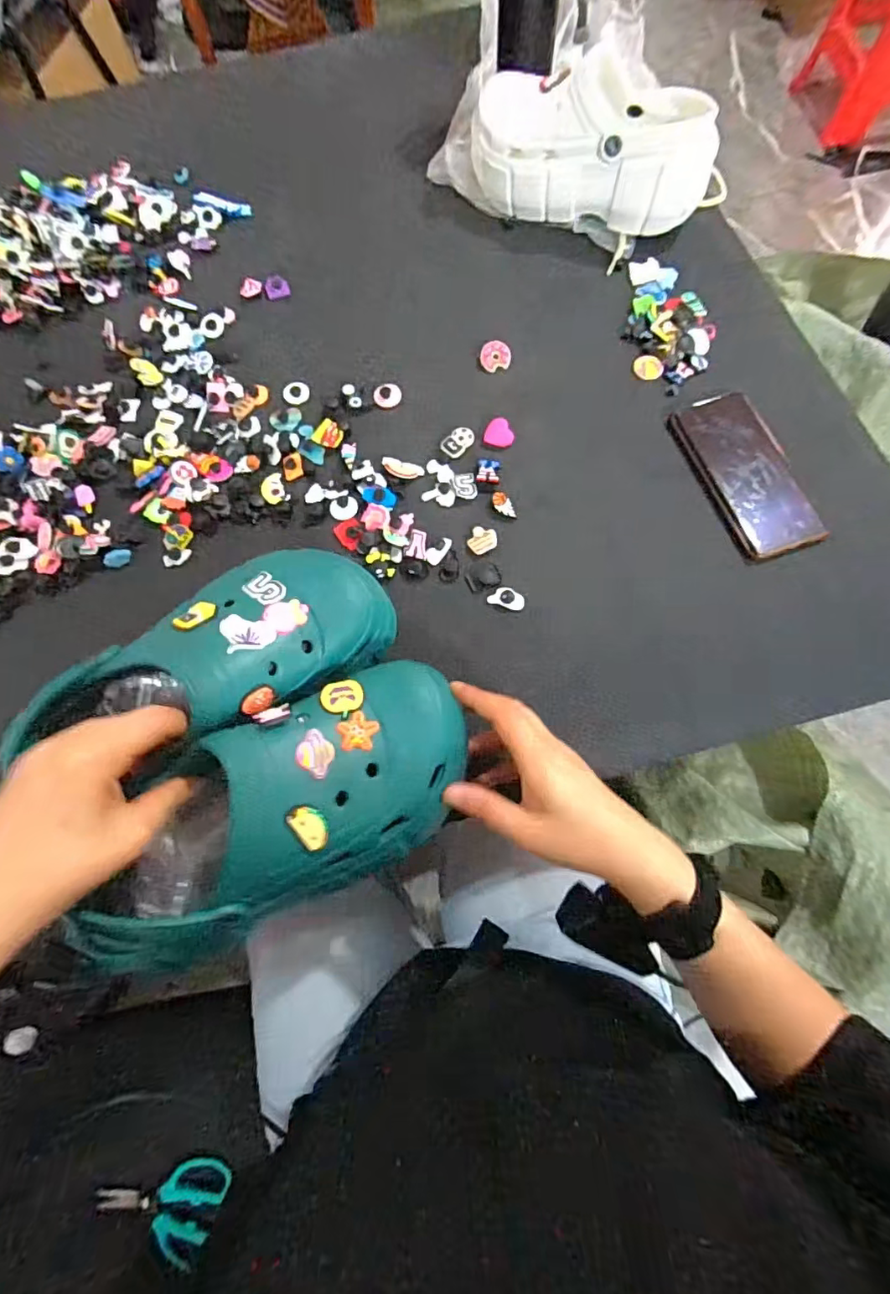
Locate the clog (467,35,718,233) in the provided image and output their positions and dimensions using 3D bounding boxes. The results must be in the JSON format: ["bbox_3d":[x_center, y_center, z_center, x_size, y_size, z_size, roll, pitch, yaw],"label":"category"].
[{"bbox_3d":[0.145,-0.505,0.538,0.249,0.097,0.084,19,74,8],"label":"clog"}]

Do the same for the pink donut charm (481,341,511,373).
[{"bbox_3d":[0.050,-0.288,0.529,0.030,0.009,0.030,-17,95,7],"label":"pink donut charm"}]

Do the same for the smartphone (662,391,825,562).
[{"bbox_3d":[0.265,-0.154,0.470,0.074,0.007,0.163,-19,69,3],"label":"smartphone"}]

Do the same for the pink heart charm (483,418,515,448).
[{"bbox_3d":[0.052,-0.200,0.497,0.027,0.004,0.028,-1,80,3],"label":"pink heart charm"}]

